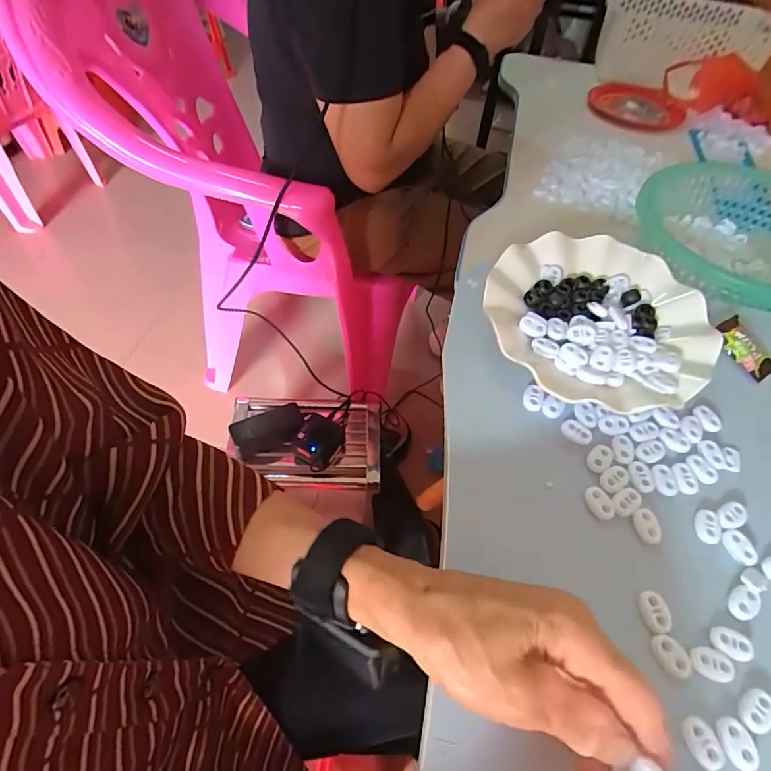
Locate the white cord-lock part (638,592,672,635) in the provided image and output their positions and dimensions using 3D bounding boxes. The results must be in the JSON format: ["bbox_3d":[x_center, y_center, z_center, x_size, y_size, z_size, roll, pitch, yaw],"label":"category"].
[{"bbox_3d":[0.156,0.131,0.270,0.014,0.007,0.022,1,53,-3],"label":"white cord-lock part"}]

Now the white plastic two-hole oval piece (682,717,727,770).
[{"bbox_3d":[0.161,0.179,0.234,0.016,0.004,0.022,-18,56,-17],"label":"white plastic two-hole oval piece"}]

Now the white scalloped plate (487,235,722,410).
[{"bbox_3d":[0.173,-0.057,0.382,0.173,0.039,0.173,2,53,-2],"label":"white scalloped plate"}]

